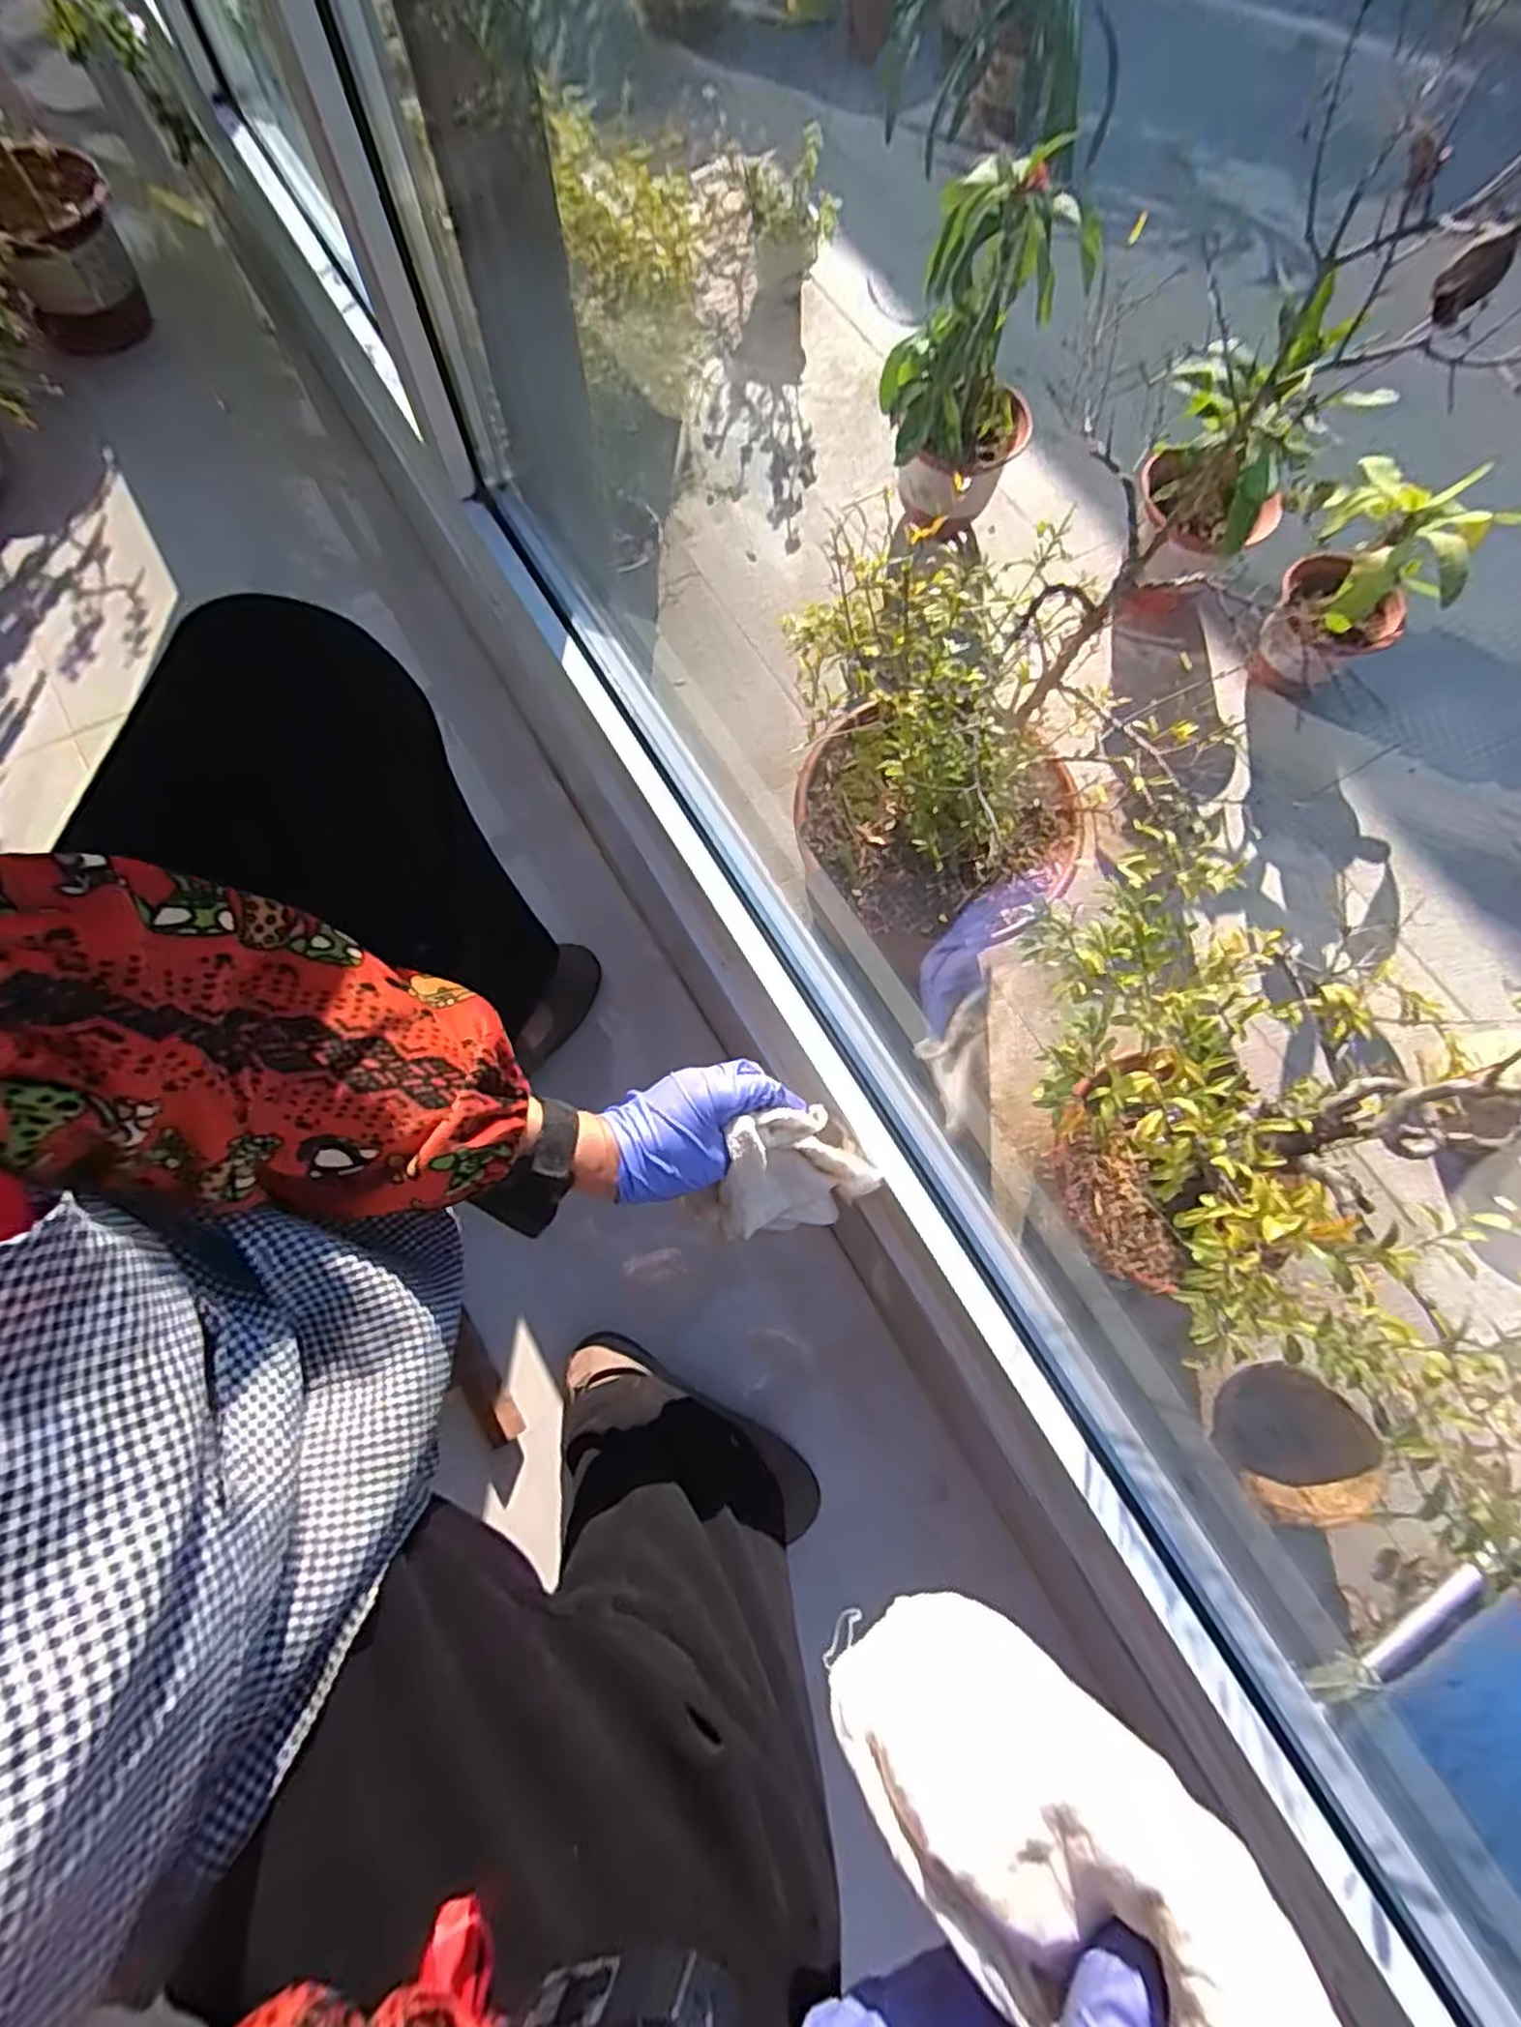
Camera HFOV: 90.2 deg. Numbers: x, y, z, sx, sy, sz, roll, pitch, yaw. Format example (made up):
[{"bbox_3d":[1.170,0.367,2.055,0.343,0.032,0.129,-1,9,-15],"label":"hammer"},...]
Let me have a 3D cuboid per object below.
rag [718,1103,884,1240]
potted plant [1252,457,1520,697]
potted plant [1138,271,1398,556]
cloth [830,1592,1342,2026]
[{"bbox_3d":[0.021,0.107,0.509,0.108,0.094,0.074,-22,75,-9],"label":"rag"},{"bbox_3d":[0.917,-0.648,1.188,0.213,0.309,0.250,-41,78,-13],"label":"potted plant"},{"bbox_3d":[0.711,-0.836,1.126,0.181,0.302,0.230,-26,75,-10],"label":"potted plant"},{"bbox_3d":[0.089,0.239,0.208,0.072,0.156,0.047,-45,124,-14],"label":"cloth"}]

